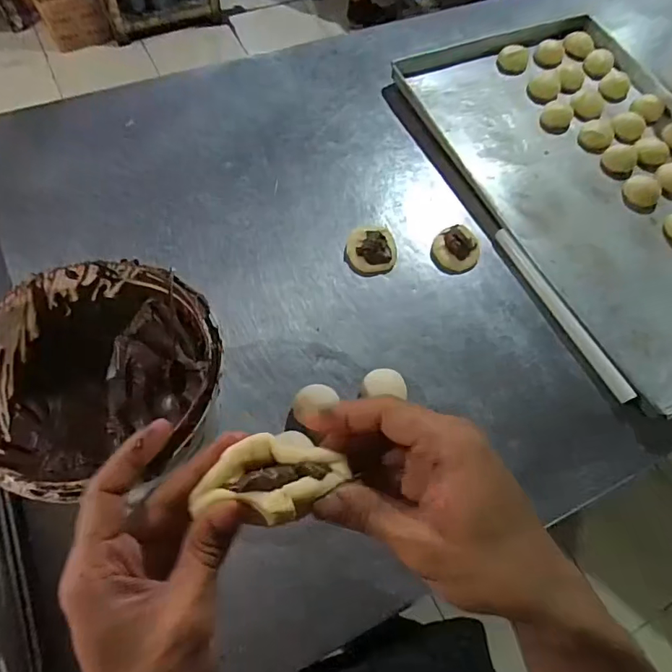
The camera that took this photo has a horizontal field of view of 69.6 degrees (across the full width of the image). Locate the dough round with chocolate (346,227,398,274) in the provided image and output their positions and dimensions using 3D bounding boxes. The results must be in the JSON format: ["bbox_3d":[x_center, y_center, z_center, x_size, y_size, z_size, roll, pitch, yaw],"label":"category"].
[{"bbox_3d":[0.053,-0.129,0.702,0.071,0.033,0.079,5,64,-2],"label":"dough round with chocolate"}]

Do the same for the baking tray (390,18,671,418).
[{"bbox_3d":[0.447,-0.267,0.786,0.455,0.034,0.721,-22,68,-14],"label":"baking tray"}]

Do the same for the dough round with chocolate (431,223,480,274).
[{"bbox_3d":[0.178,-0.131,0.704,0.066,0.028,0.079,24,65,7],"label":"dough round with chocolate"}]

